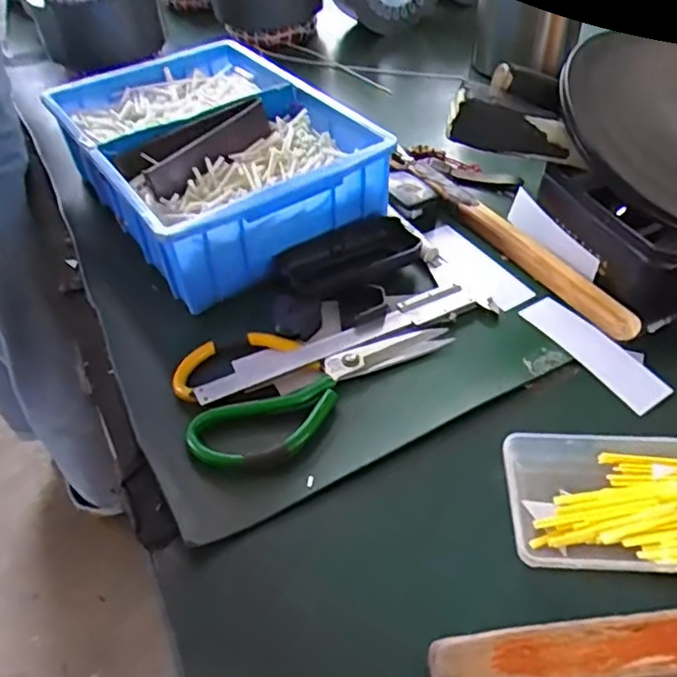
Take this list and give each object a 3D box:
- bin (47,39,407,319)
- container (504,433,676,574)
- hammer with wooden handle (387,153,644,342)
[{"bbox_3d":[-0.115,-0.174,0.559,0.208,0.075,0.318,-29,51,-21],"label":"bin"},{"bbox_3d":[0.174,0.092,0.343,0.150,0.018,0.077,0,47,5],"label":"container"},{"bbox_3d":[0.135,-0.092,0.509,0.033,0.019,0.279,-26,50,-18],"label":"hammer with wooden handle"}]

